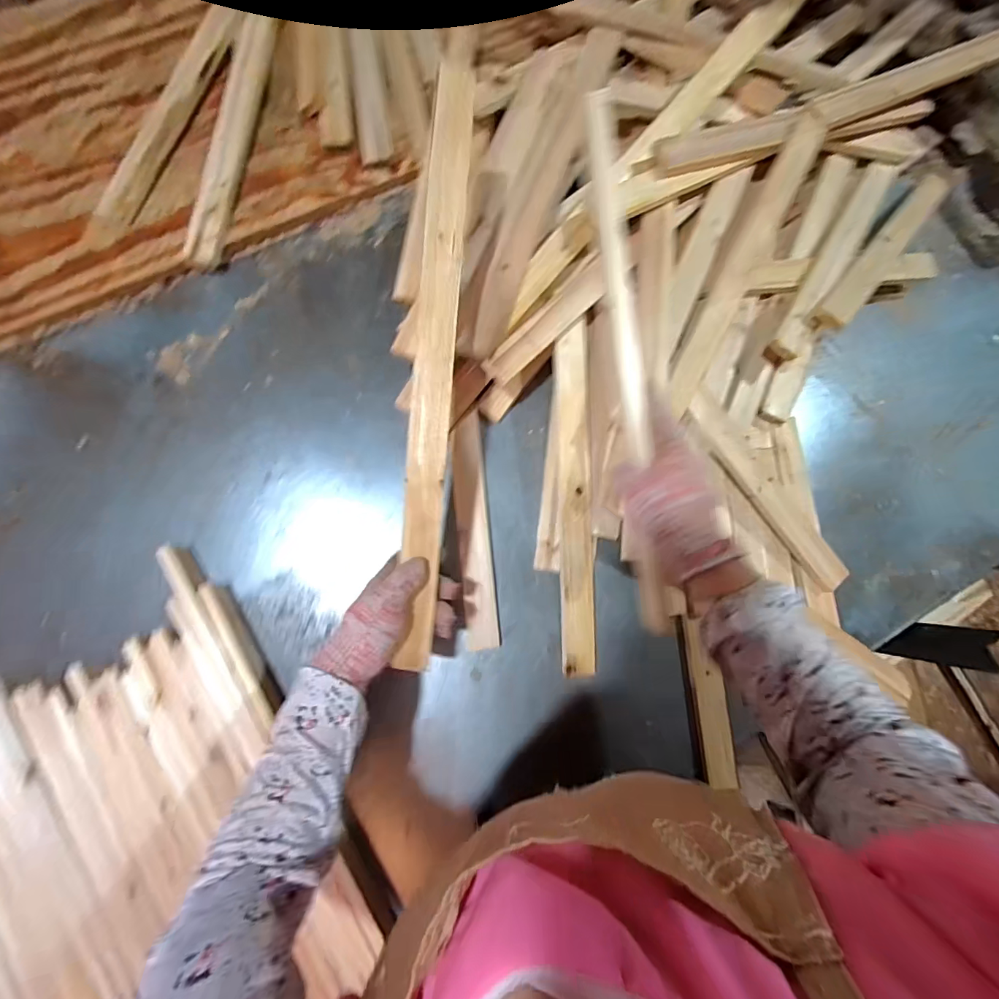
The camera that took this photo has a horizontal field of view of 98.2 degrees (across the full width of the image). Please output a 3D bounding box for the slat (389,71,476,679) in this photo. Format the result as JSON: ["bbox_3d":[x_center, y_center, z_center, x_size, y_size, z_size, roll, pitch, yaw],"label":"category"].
[{"bbox_3d":[-0.068,-0.119,0.441,0.040,0.016,0.595,4,94,-3],"label":"slat"}]

